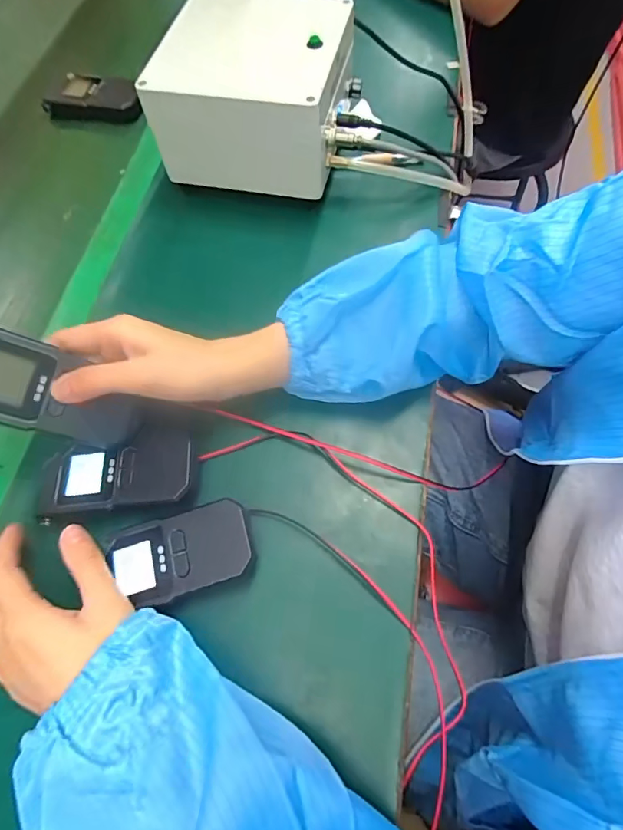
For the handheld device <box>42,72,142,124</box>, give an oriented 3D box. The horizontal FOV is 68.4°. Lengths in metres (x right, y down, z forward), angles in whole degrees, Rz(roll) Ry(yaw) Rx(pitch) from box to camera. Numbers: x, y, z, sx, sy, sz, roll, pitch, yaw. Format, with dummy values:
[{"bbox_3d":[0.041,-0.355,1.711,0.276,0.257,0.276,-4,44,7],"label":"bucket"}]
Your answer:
[{"bbox_3d":[-0.259,-0.384,0.555,0.130,0.023,0.056,10,66,7],"label":"handheld device"}]

